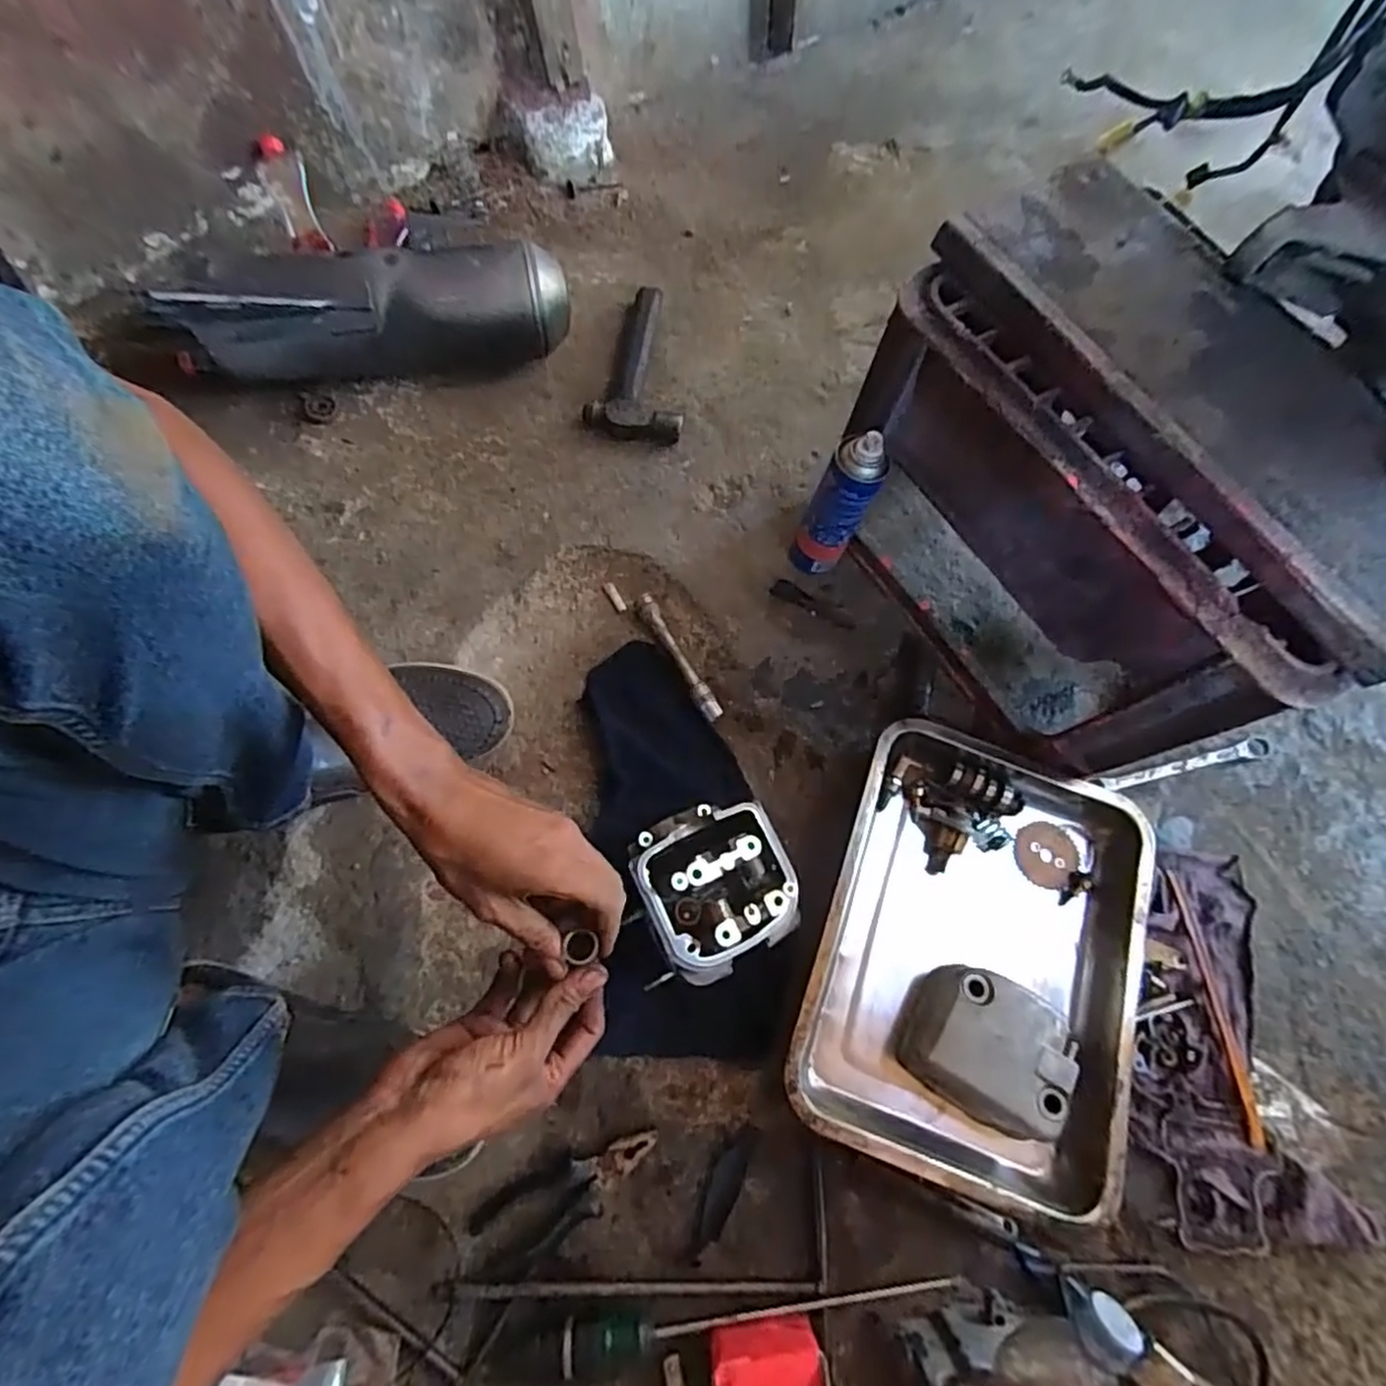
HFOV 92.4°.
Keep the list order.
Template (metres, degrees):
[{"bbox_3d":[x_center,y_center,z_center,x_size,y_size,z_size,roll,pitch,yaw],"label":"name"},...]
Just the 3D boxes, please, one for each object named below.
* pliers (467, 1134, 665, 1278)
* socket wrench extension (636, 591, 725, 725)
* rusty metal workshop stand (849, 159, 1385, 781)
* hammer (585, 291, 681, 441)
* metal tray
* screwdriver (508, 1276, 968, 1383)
[{"bbox_3d":[-0.102,0.399,0.532,0.152,0.018,0.057,-34,76,-12],"label":"pliers"},{"bbox_3d":[-0.015,-0.036,0.675,0.019,0.016,0.145,-29,75,-11],"label":"socket wrench extension"},{"bbox_3d":[0.341,-0.161,0.586,0.239,0.288,0.406,-34,76,-12],"label":"rusty metal workshop stand"},{"bbox_3d":[-0.056,-0.380,0.761,0.104,0.025,0.206,7,72,0],"label":"hammer"},{"bbox_3d":[0.246,0.217,0.575,0.257,0.068,0.345,21,72,5],"label":"metal tray"},{"bbox_3d":[0.027,0.483,0.509,0.348,0.029,0.038,-6,72,-4],"label":"screwdriver"}]

